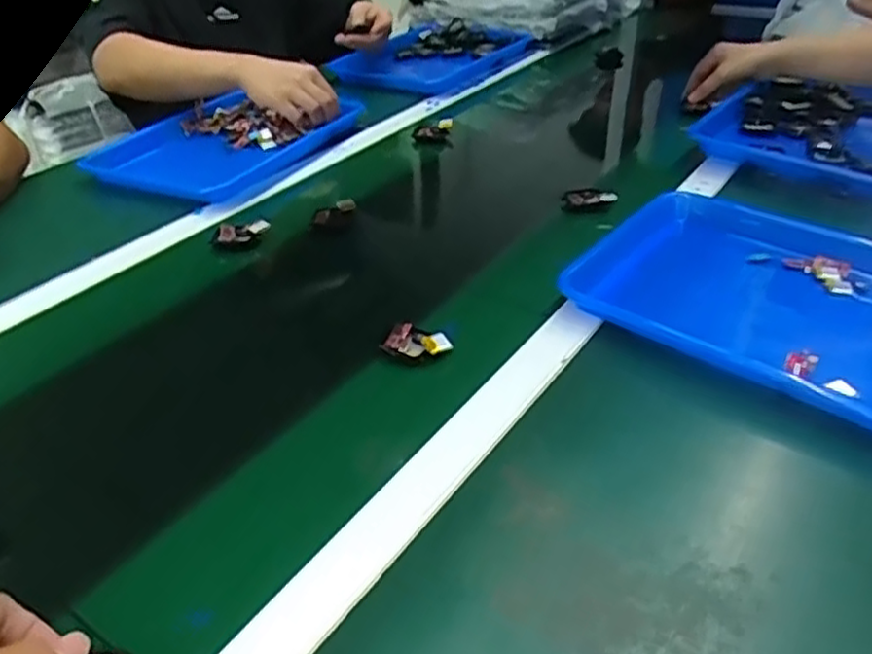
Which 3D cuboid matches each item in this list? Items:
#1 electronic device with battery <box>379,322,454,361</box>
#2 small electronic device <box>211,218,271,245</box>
[{"bbox_3d":[-0.015,0.014,0.580,0.051,0.011,0.036,14,40,24],"label":"electronic device with battery"},{"bbox_3d":[-0.211,-0.102,0.753,0.060,0.023,0.021,-8,36,-5],"label":"small electronic device"}]

